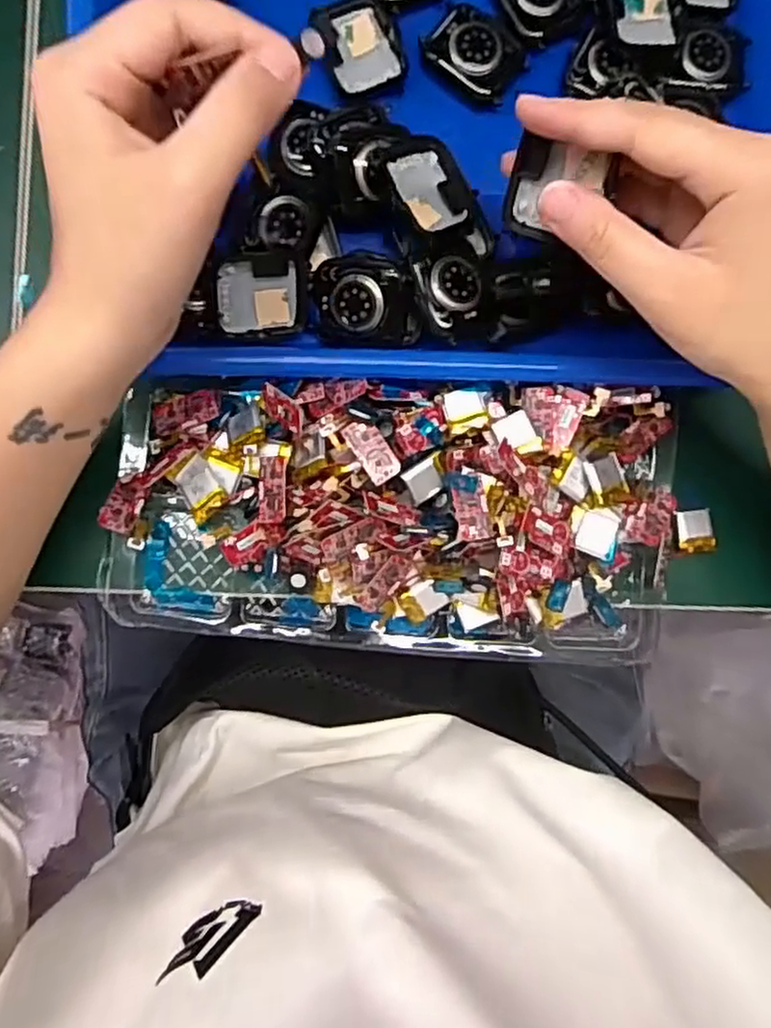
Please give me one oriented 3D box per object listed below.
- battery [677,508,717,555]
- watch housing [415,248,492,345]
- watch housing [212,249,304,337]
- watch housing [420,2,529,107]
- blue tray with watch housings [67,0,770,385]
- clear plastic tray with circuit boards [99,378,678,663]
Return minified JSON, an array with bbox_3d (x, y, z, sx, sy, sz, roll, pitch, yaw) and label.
[{"bbox_3d":[0.156,0.009,0.351,0.018,0.004,0.022,-8,87,7],"label":"battery"},{"bbox_3d":[0.030,-0.096,0.307,0.033,0.011,0.038,-14,89,-6],"label":"watch housing"},{"bbox_3d":[-0.055,-0.096,0.308,0.039,0.008,0.035,-14,124,-23],"label":"watch housing"},{"bbox_3d":[0.042,-0.215,0.325,0.044,0.007,0.031,35,85,-3],"label":"watch housing"},{"bbox_3d":[0.034,-0.195,0.319,0.312,0.037,0.262,-1,88,-6],"label":"blue tray with watch housings"},{"bbox_3d":[0.007,0.002,0.321,0.256,0.050,0.123,3,88,-6],"label":"clear plastic tray with circuit boards"}]

